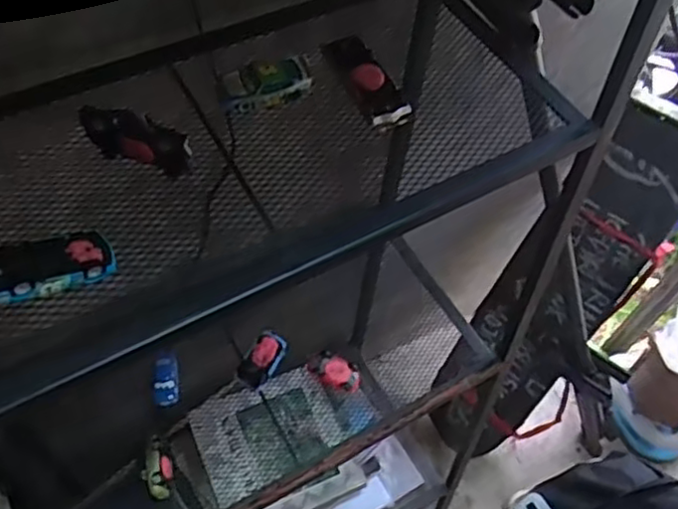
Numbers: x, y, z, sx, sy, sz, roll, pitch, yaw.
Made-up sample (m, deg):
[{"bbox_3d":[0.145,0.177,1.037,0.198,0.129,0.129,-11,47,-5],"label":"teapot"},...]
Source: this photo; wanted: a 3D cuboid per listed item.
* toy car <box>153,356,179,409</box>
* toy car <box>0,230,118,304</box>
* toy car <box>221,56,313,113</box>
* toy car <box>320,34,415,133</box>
[{"bbox_3d":[-0.201,0.149,0.784,0.027,0.014,0.059,0,91,-5],"label":"toy car"},{"bbox_3d":[-0.181,0.006,0.421,0.077,0.016,0.033,-16,58,-33],"label":"toy car"},{"bbox_3d":[-0.057,-0.132,0.521,0.071,0.022,0.033,-18,60,-17],"label":"toy car"},{"bbox_3d":[0.020,-0.135,0.531,0.035,0.024,0.096,-24,62,-19],"label":"toy car"}]

